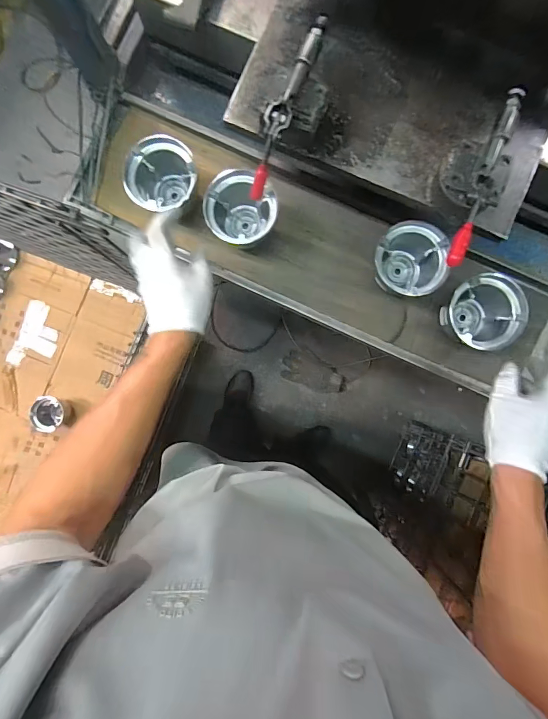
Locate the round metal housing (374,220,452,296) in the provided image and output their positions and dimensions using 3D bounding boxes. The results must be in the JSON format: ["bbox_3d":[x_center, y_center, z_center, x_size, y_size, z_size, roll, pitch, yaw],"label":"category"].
[{"bbox_3d":[0.180,-0.130,0.524,0.091,0.080,0.087,0,87,0],"label":"round metal housing"}]

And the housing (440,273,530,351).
[{"bbox_3d":[0.268,-0.057,0.516,0.088,0.093,0.093,0,87,0],"label":"housing"}]

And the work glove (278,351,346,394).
[{"bbox_3d":[0.145,0.049,1.356,0.229,0.021,0.113,20,103,7],"label":"work glove"}]

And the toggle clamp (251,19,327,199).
[{"bbox_3d":[0.011,-0.253,0.386,0.024,0.037,0.176,24,102,1],"label":"toggle clamp"}]

